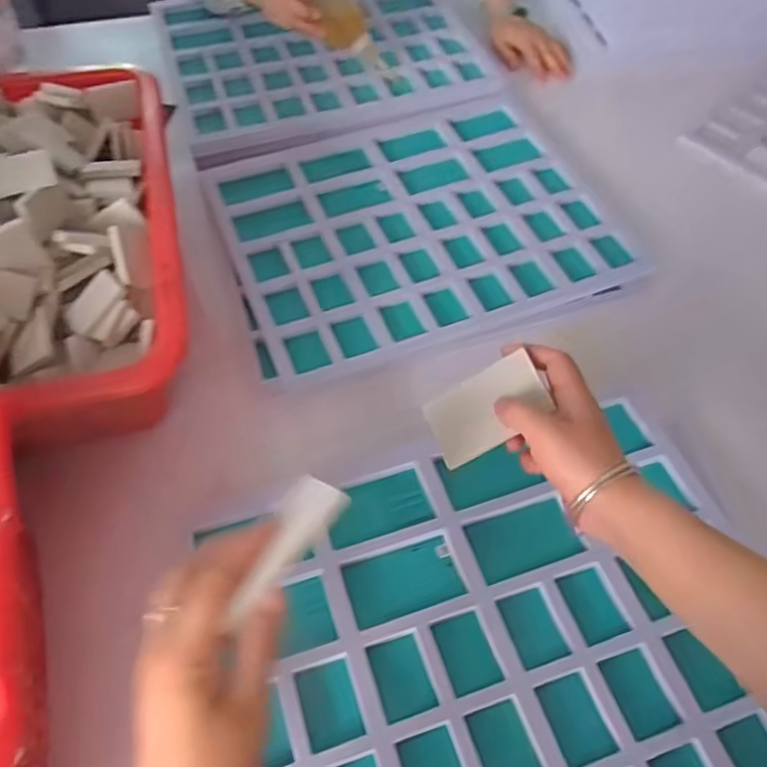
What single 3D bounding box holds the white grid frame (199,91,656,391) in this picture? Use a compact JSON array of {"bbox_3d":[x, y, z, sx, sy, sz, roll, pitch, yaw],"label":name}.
[{"bbox_3d":[0.039,-0.192,0.763,0.437,0.030,0.338,-16,56,-11],"label":"white grid frame"}]

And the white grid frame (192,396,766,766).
[{"bbox_3d":[0.086,0.197,0.477,0.400,0.030,0.325,-15,56,-10],"label":"white grid frame"}]

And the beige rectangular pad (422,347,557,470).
[{"bbox_3d":[0.073,0.019,0.470,0.085,0.007,0.053,-30,65,14],"label":"beige rectangular pad"}]

